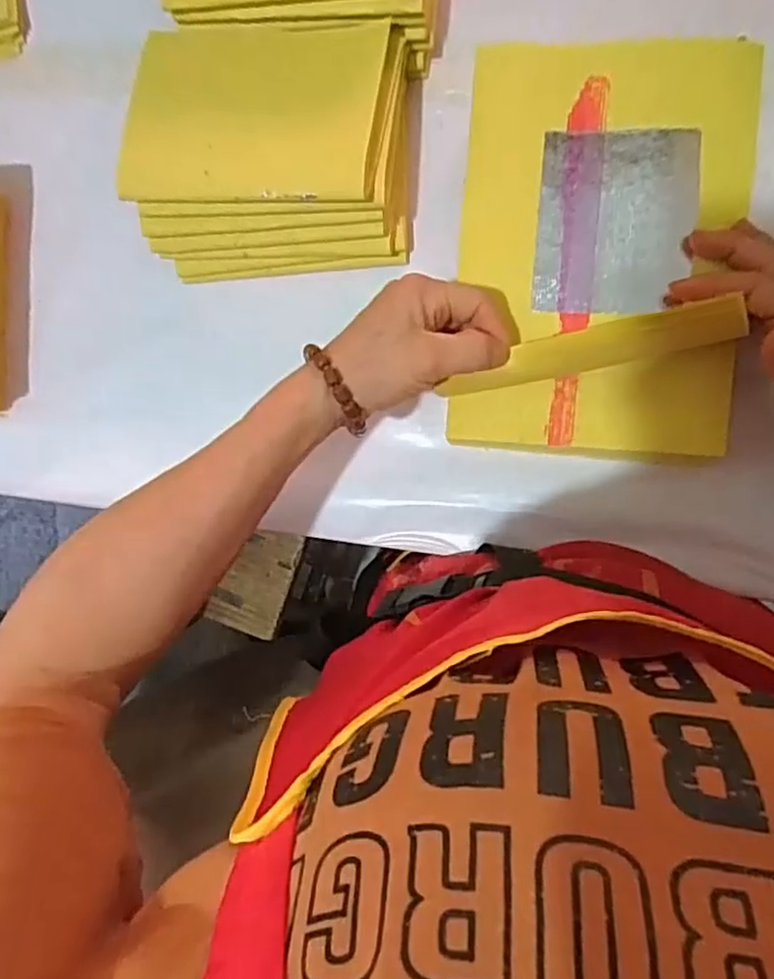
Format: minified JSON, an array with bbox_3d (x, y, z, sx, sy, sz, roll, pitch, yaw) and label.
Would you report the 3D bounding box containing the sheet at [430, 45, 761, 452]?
[{"bbox_3d":[0.118,-0.137,0.357,0.157,0.054,0.230,6,92,10],"label":"sheet"}]

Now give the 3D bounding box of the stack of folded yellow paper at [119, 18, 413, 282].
[{"bbox_3d":[-0.073,-0.214,0.414,0.165,0.069,0.134,0,91,10],"label":"stack of folded yellow paper"}]

